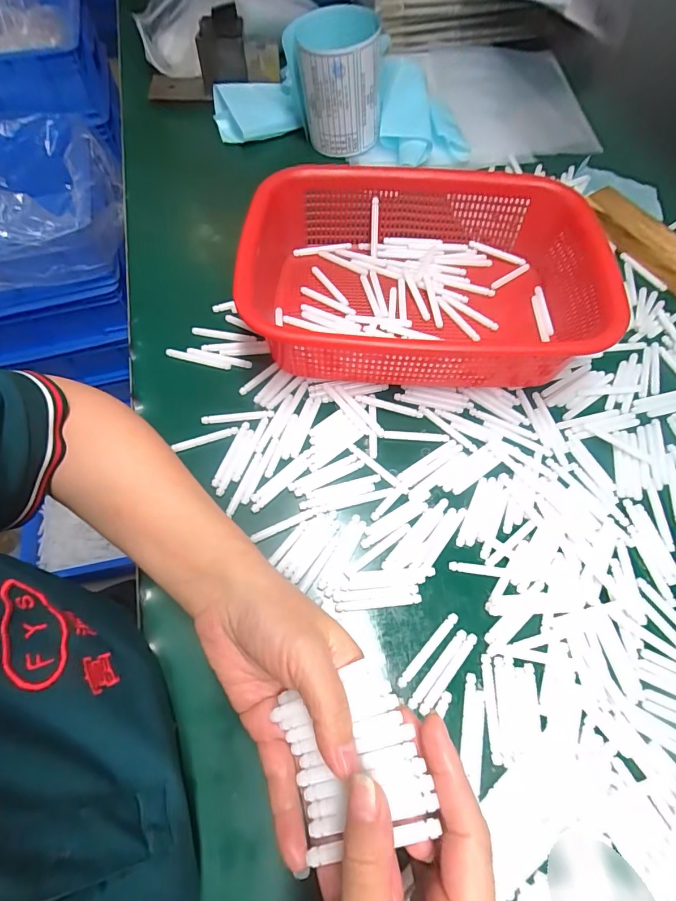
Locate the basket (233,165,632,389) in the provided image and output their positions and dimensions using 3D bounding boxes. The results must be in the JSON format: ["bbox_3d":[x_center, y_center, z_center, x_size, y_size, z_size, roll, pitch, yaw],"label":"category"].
[{"bbox_3d":[0.069,-0.145,0.365,0.283,0.079,0.206,1,64,0],"label":"basket"}]

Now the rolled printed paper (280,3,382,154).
[{"bbox_3d":[-0.005,-0.413,0.477,0.099,0.107,0.085,-4,65,-3],"label":"rolled printed paper"}]

